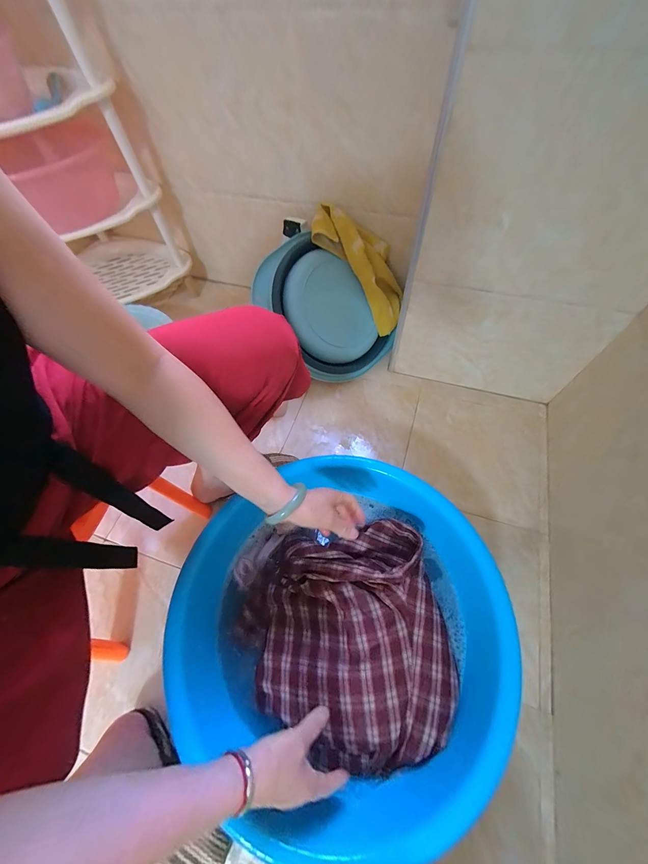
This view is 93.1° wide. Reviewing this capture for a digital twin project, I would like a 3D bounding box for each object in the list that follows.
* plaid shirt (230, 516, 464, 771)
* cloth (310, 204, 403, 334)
[{"bbox_3d":[0.030,0.325,0.488,0.313,0.089,0.307,-13,61,-4],"label":"plaid shirt"},{"bbox_3d":[0.107,-0.417,0.771,0.324,0.078,0.137,46,65,-23],"label":"cloth"}]

